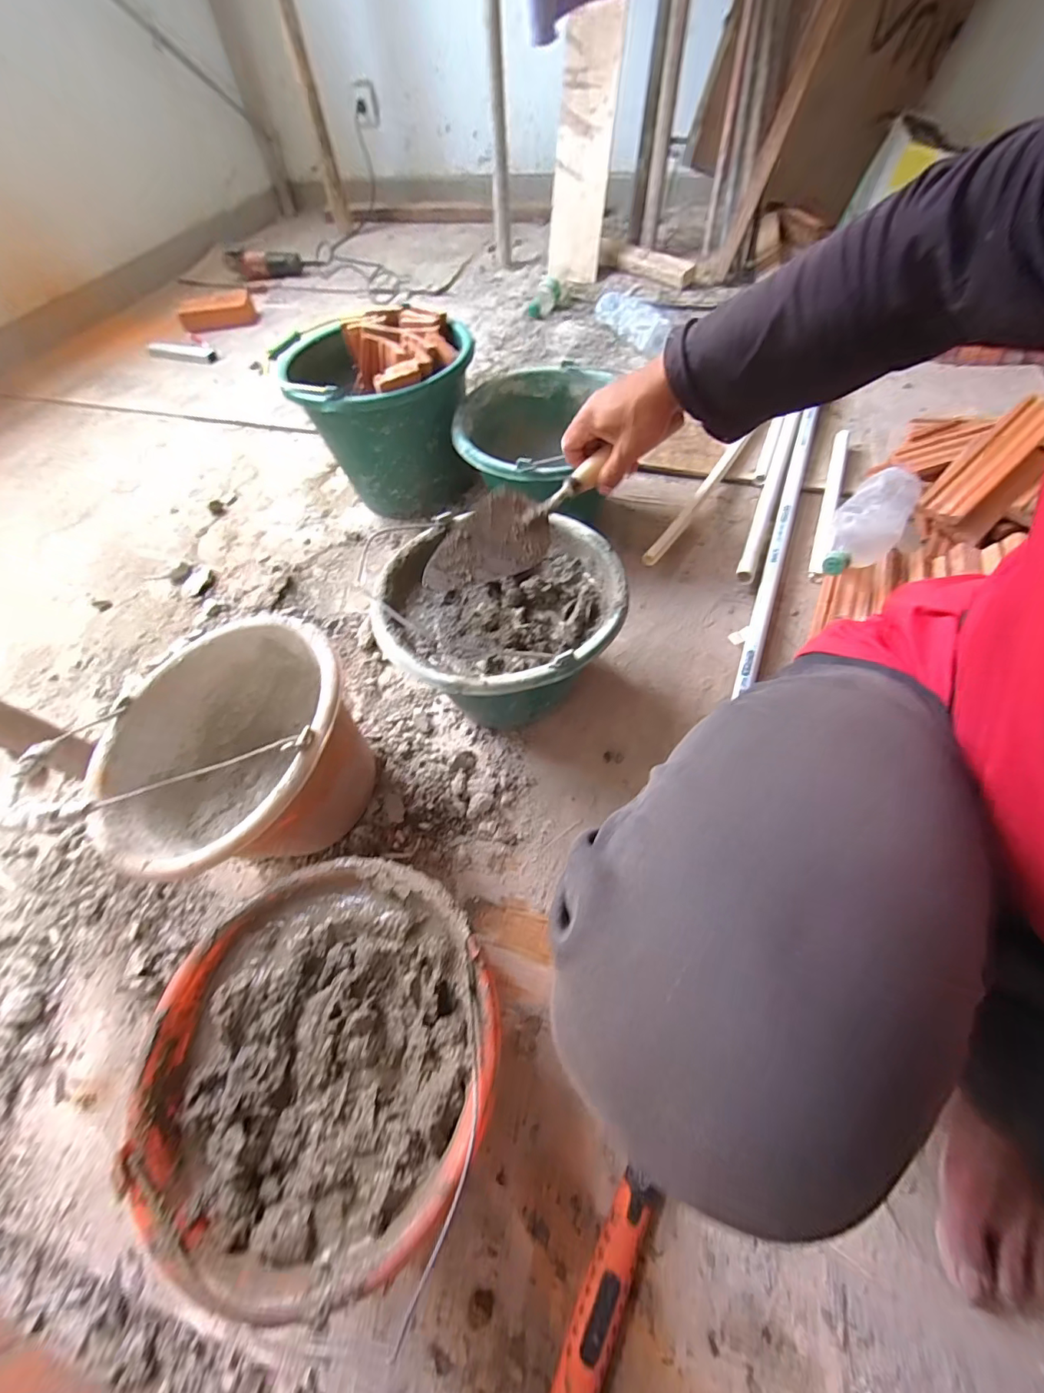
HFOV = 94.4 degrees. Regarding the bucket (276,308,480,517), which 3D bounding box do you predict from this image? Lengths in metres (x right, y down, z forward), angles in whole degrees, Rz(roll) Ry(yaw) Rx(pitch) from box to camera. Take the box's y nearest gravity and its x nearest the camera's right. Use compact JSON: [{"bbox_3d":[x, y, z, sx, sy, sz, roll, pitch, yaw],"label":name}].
[{"bbox_3d":[-0.220,-0.474,0.836,0.255,0.247,0.287,-29,61,-13],"label":"bucket"}]

